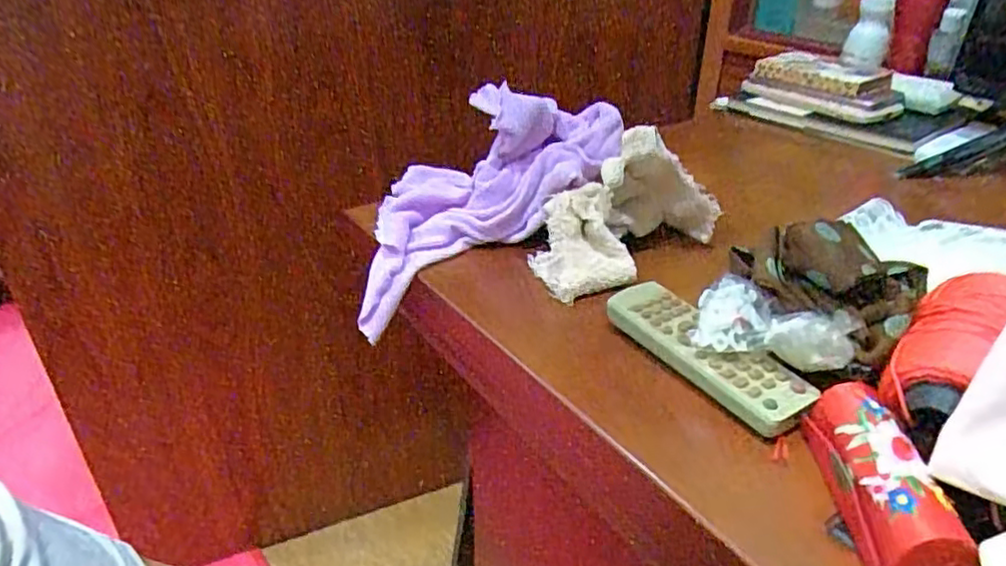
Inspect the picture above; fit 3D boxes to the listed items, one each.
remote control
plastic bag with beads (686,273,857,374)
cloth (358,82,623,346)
[{"bbox_3d":[0.108,0.036,0.362,0.036,0.020,0.123,-19,36,-28],"label":"remote control"},{"bbox_3d":[0.140,0.022,0.345,0.072,0.035,0.040,15,35,23],"label":"plastic bag with beads"},{"bbox_3d":[-0.034,-0.081,0.491,0.224,0.082,0.123,-35,37,-1],"label":"cloth"}]

